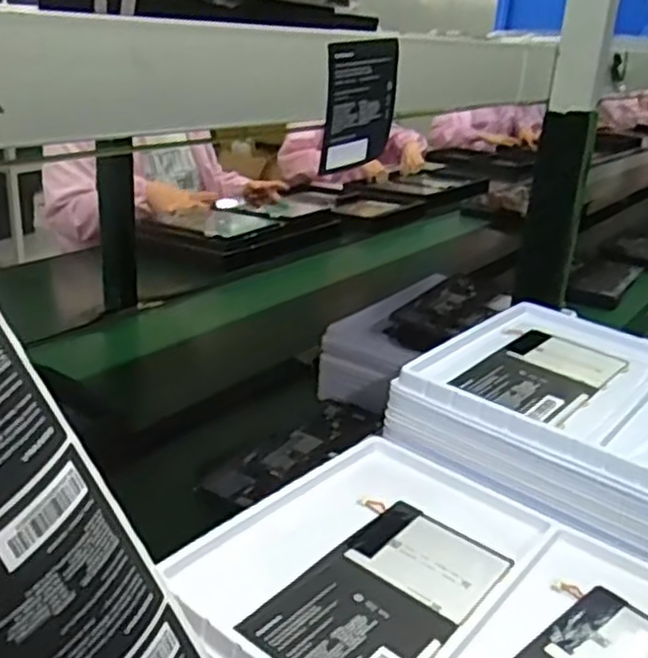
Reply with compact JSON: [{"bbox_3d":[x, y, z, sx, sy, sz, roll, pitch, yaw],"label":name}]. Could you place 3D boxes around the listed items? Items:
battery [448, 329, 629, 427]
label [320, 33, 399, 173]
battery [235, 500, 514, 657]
[{"bbox_3d":[0.184,0.036,0.634,0.093,0.009,0.164,21,27,35],"label":"battery"},{"bbox_3d":[0.025,-0.144,0.485,0.008,0.078,0.080,21,30,31],"label":"label"},{"bbox_3d":[0.037,0.160,0.458,0.093,0.006,0.171,22,27,32],"label":"battery"}]

